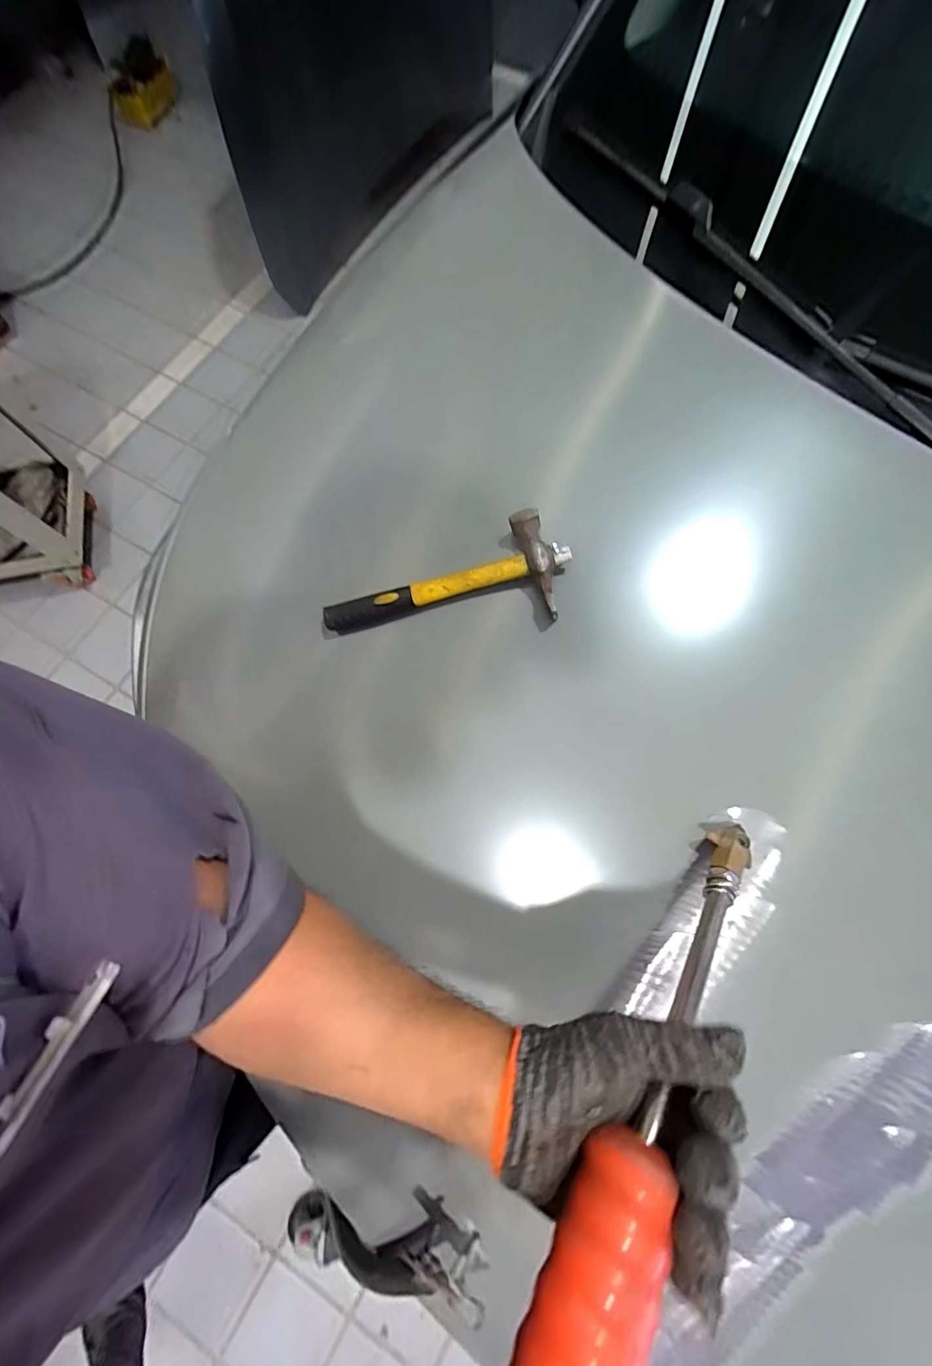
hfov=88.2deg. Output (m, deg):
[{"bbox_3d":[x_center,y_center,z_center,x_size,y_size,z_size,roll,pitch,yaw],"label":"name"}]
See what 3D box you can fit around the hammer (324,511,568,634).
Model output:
[{"bbox_3d":[-0.022,-0.089,0.470,0.244,0.028,0.092,-15,74,10],"label":"hammer"}]

